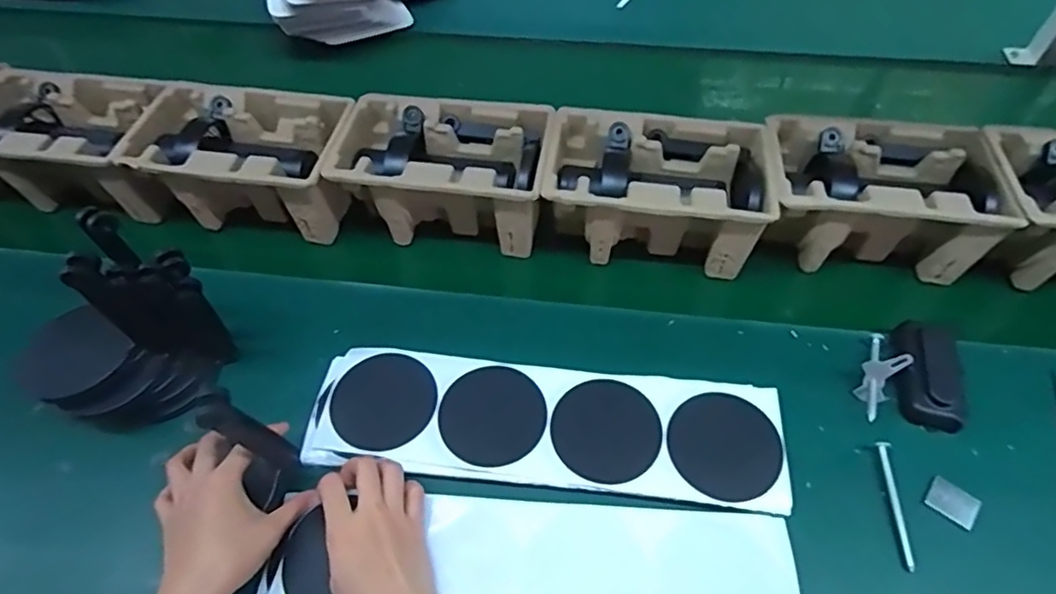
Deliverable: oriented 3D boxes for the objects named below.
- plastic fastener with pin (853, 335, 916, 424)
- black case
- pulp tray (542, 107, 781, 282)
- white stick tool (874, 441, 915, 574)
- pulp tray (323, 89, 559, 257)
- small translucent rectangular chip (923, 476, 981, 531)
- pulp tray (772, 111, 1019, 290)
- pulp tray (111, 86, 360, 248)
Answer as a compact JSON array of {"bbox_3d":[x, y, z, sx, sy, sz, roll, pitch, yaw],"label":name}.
[{"bbox_3d":[0.319,0.068,0.540,0.030,0.035,0.103,30,58,19],"label":"plastic fastener with pin"},{"bbox_3d":[0.366,0.069,0.551,0.055,0.025,0.099,13,54,8],"label":"black case"},{"bbox_3d":[0.131,-0.106,0.648,0.214,0.121,0.140,8,53,4],"label":"pulp tray"},{"bbox_3d":[0.301,0.168,0.488,0.011,0.009,0.102,5,53,2],"label":"white stick tool"},{"bbox_3d":[-0.092,-0.130,0.672,0.223,0.123,0.146,6,53,3],"label":"pulp tray"},{"bbox_3d":[0.349,0.168,0.490,0.037,0.004,0.034,34,59,22],"label":"small translucent rectangular chip"},{"bbox_3d":[0.355,-0.102,0.640,0.221,0.114,0.145,7,53,4],"label":"pulp tray"},{"bbox_3d":[-0.310,-0.145,0.687,0.225,0.122,0.146,7,53,4],"label":"pulp tray"}]

